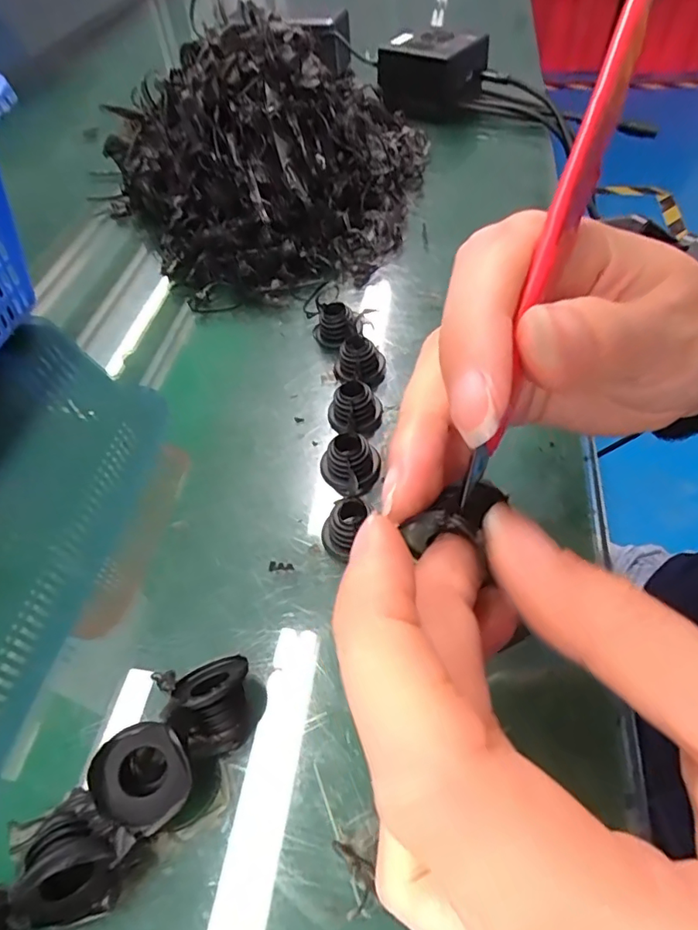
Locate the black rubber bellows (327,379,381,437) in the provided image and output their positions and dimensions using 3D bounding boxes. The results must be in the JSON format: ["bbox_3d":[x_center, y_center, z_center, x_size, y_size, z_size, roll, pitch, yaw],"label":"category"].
[{"bbox_3d":[0.003,-0.028,0.264,0.023,0.021,0.018,33,61,26],"label":"black rubber bellows"}]

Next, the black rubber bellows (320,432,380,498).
[{"bbox_3d":[0.002,-0.001,0.243,0.021,0.019,0.025,34,62,27],"label":"black rubber bellows"}]

